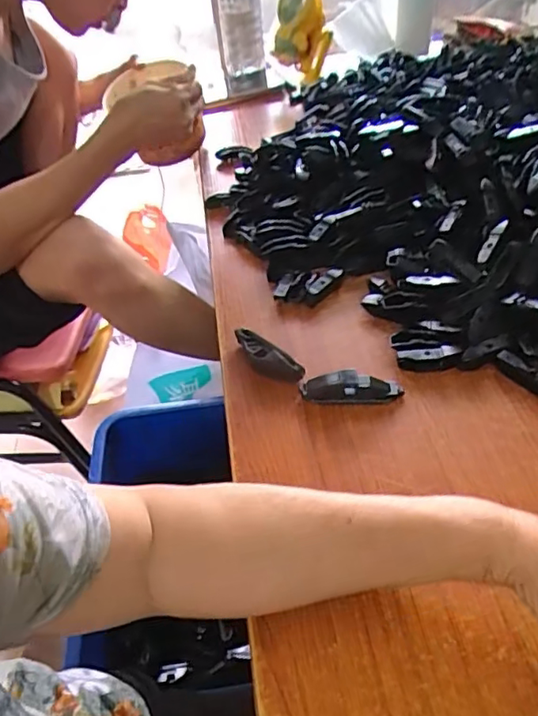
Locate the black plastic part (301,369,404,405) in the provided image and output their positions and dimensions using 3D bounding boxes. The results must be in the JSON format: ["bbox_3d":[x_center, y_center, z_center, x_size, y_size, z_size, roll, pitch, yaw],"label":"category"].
[{"bbox_3d":[0.067,0.023,0.462,0.078,0.025,0.017,0,45,6],"label":"black plastic part"}]

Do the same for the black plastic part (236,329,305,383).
[{"bbox_3d":[-0.005,0.000,0.499,0.078,0.025,0.021,29,54,31],"label":"black plastic part"}]

